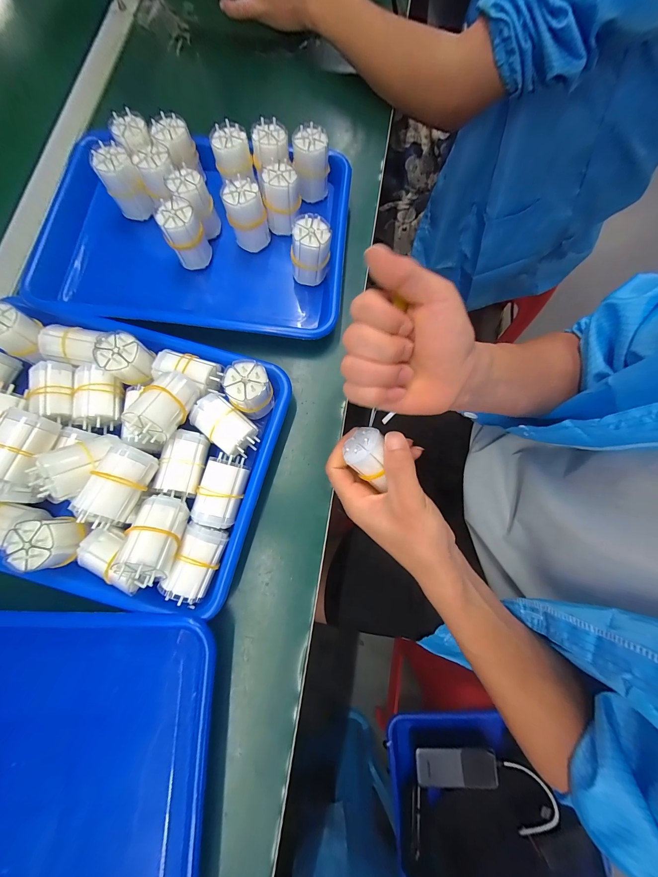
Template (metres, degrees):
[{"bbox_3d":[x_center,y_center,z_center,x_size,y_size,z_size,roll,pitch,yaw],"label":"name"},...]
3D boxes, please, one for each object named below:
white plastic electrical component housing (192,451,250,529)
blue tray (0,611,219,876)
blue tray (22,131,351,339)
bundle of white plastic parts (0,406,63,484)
[{"bbox_3d":[-0.096,0.046,0.277,0.036,0.028,0.063,14,79,2],"label":"white plastic electrical component housing"},{"bbox_3d":[-0.269,0.267,0.250,0.339,0.053,0.242,1,79,0],"label":"blue tray"},{"bbox_3d":[-0.156,-0.231,0.352,0.343,0.041,0.244,4,79,0],"label":"blue tray"},{"bbox_3d":[-0.253,0.007,0.249,0.032,0.030,0.058,9,79,1],"label":"bundle of white plastic parts"}]

